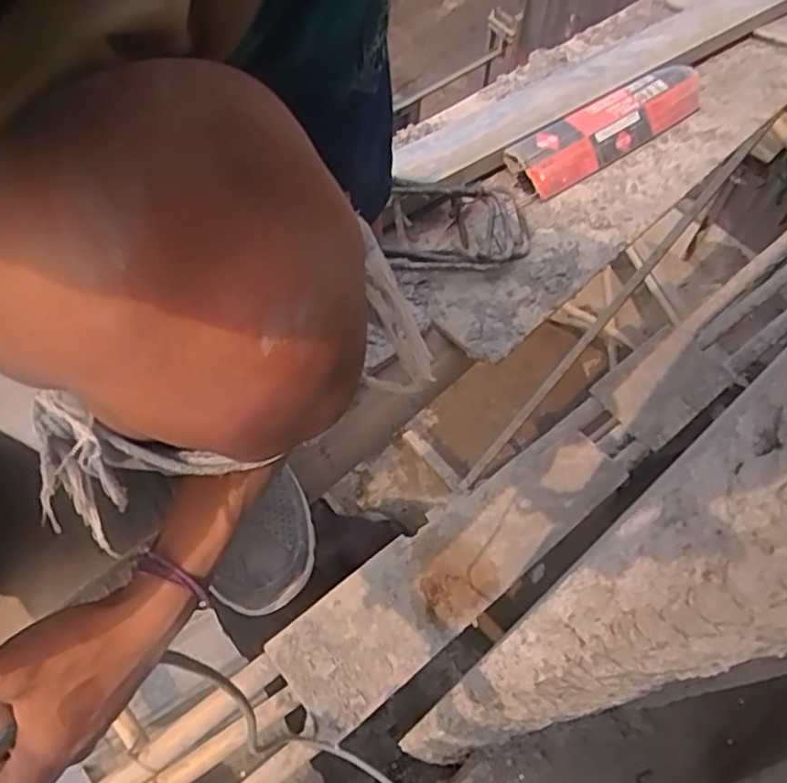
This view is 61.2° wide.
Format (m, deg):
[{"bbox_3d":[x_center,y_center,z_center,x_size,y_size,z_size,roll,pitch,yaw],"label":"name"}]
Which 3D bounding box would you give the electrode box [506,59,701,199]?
[{"bbox_3d":[0.265,-0.324,0.811,0.295,0.037,0.075,-34,67,-20],"label":"electrode box"}]

